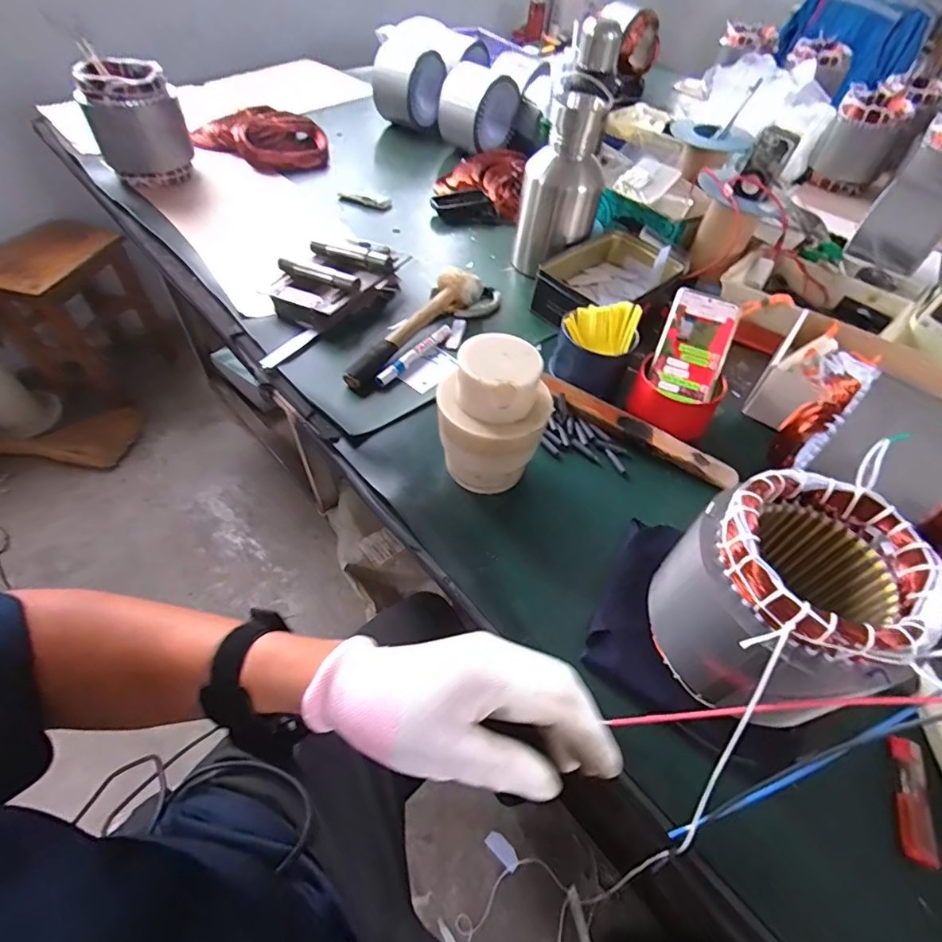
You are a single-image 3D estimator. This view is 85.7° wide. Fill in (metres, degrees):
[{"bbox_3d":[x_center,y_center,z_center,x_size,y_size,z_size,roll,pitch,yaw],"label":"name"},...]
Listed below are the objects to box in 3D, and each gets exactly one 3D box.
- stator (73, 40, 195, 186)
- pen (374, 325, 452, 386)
[{"bbox_3d":[-0.610,-0.634,0.935,0.152,0.171,0.144,-23,56,-20],"label":"stator"},{"bbox_3d":[-0.075,-0.155,0.680,0.017,0.018,0.142,31,56,20],"label":"pen"}]

